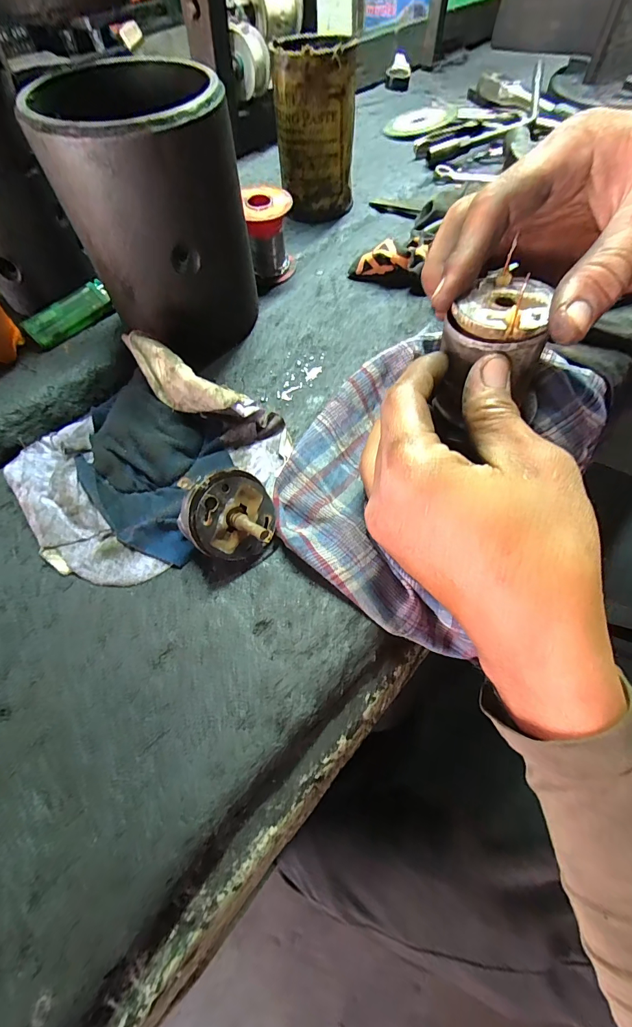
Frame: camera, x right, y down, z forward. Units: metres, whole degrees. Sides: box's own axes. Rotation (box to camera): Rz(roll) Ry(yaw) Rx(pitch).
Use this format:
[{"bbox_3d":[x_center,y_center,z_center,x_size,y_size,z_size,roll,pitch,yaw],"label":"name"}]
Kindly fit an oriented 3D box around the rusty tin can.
[{"bbox_3d":[-0.002,-0.366,0.360,0.069,0.114,0.072,-8,59,-1],"label":"rusty tin can"}]

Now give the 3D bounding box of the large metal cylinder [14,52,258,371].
[{"bbox_3d":[-0.099,-0.196,0.257,0.102,0.138,0.103,-9,59,-2],"label":"large metal cylinder"}]

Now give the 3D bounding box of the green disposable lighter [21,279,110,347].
[{"bbox_3d":[-0.204,-0.165,0.308,0.071,0.021,0.012,-48,33,-21],"label":"green disposable lighter"}]

